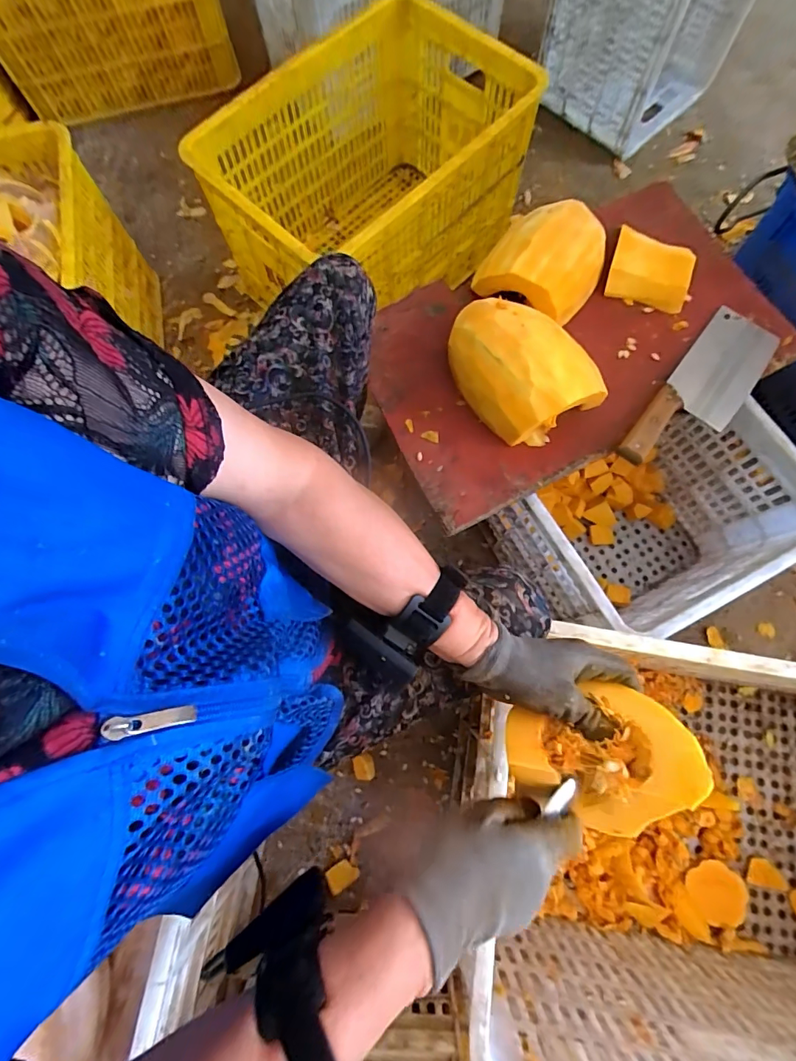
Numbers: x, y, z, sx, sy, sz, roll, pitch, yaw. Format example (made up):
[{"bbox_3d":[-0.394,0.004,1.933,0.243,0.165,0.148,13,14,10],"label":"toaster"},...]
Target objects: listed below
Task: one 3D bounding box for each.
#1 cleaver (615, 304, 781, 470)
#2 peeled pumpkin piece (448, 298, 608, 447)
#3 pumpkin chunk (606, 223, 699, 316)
[{"bbox_3d":[0.398,-0.179,0.581,0.095,0.030,0.294,38,79,10],"label":"cleaver"},{"bbox_3d":[0.141,-0.203,0.555,0.118,0.090,0.199,-41,78,-9],"label":"peeled pumpkin piece"},{"bbox_3d":[0.348,-0.355,0.628,0.114,0.054,0.067,19,77,6],"label":"pumpkin chunk"}]

